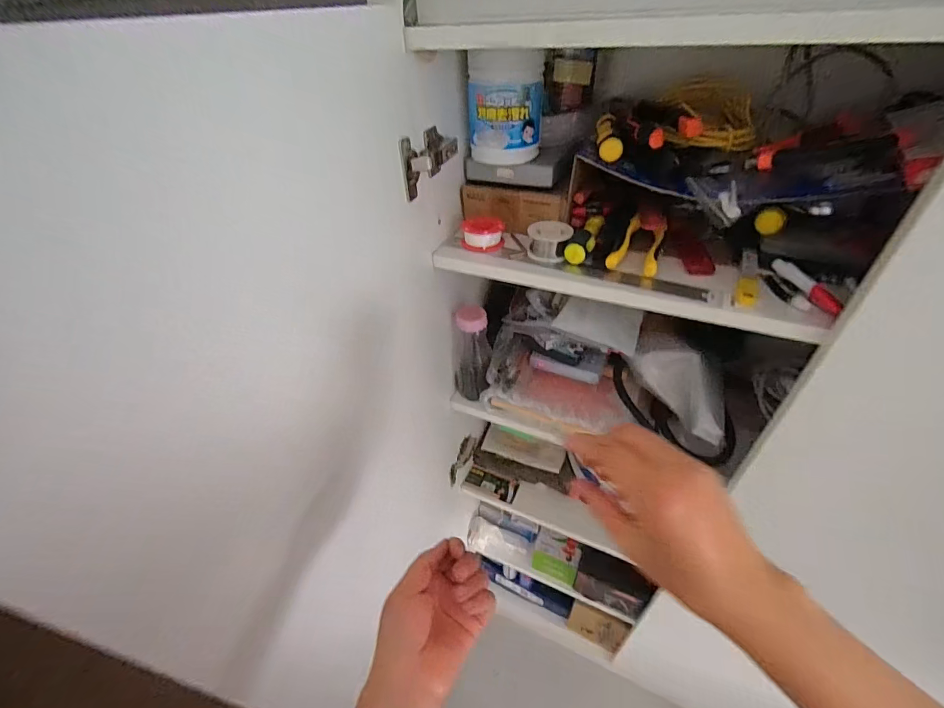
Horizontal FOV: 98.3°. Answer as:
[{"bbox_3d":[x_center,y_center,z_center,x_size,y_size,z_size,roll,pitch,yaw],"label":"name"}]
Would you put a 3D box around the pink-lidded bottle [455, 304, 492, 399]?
[{"bbox_3d":[-0.001,0.000,0.651,0.057,0.157,0.065,-3,41,0],"label":"pink-lidded bottle"}]

